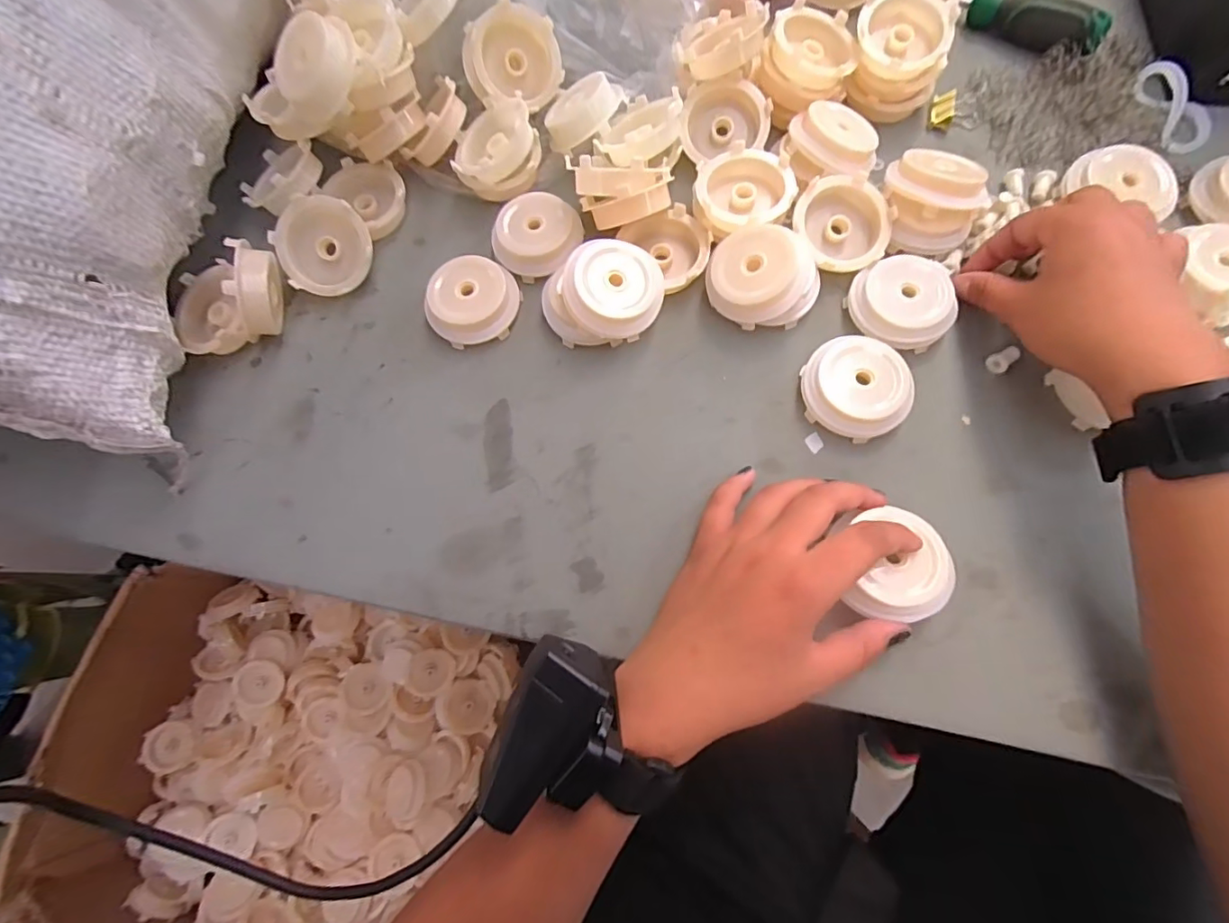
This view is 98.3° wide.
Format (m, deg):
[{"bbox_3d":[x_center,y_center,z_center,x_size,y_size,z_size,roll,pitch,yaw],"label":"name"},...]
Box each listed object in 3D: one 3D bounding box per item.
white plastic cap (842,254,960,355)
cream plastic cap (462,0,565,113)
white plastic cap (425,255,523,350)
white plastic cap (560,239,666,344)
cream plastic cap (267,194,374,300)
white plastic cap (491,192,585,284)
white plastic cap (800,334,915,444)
[{"bbox_3d":[0.170,-0.093,0.310,0.056,0.015,0.056,0,88,3],"label":"white plastic cap"},{"bbox_3d":[-0.067,-0.267,0.352,0.063,0.055,0.012,-6,27,-25],"label":"cream plastic cap"},{"bbox_3d":[-0.089,-0.098,0.329,0.050,0.024,0.050,-1,73,3],"label":"white plastic cap"},{"bbox_3d":[-0.001,-0.099,0.310,0.059,0.020,0.055,1,86,-12],"label":"white plastic cap"},{"bbox_3d":[-0.183,-0.135,0.335,0.057,0.017,0.056,9,99,-12],"label":"cream plastic cap"},{"bbox_3d":[-0.051,-0.146,0.339,0.049,0.022,0.052,-1,73,3],"label":"white plastic cap"},{"bbox_3d":[0.134,-0.041,0.297,0.056,0.023,0.051,-1,73,3],"label":"white plastic cap"}]

